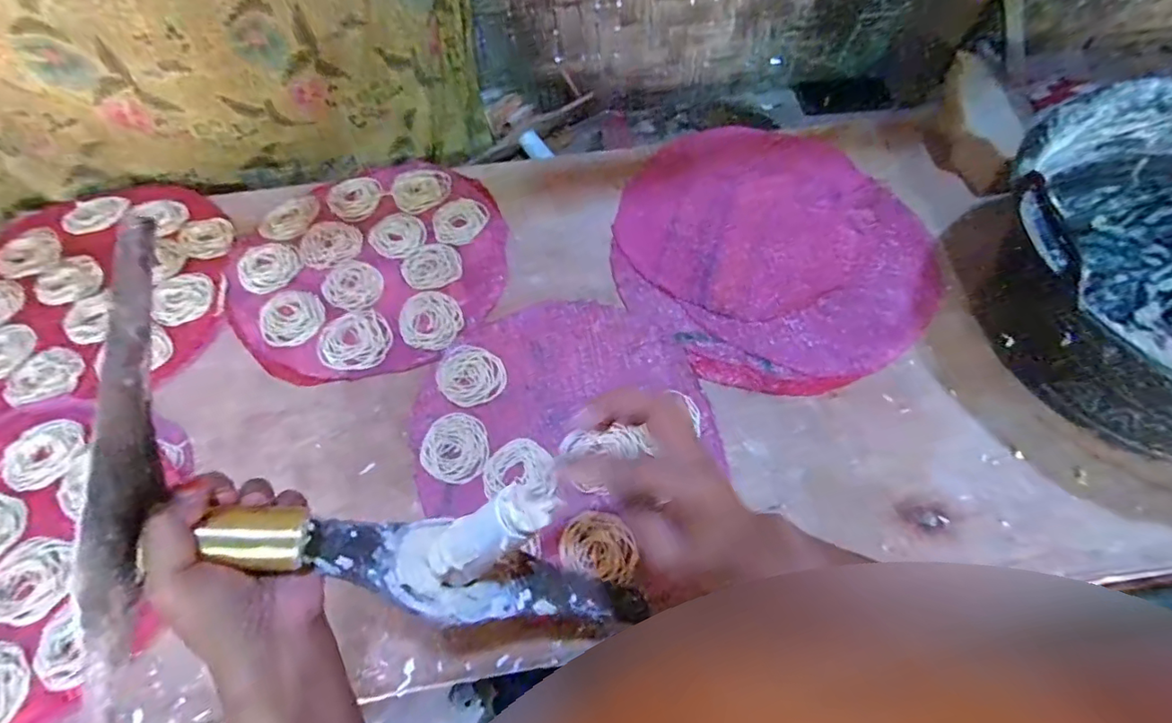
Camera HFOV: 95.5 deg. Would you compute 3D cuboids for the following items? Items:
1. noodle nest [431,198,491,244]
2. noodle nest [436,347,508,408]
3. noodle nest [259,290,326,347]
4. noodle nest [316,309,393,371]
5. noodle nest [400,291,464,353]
[{"bbox_3d":[-0.170,-0.189,0.711,0.066,0.010,0.075,22,65,13],"label":"noodle nest"},{"bbox_3d":[-0.131,0.015,0.607,0.077,0.004,0.069,40,70,20],"label":"noodle nest"},{"bbox_3d":[-0.357,-0.054,0.646,0.074,0.006,0.077,-1,62,2],"label":"noodle nest"},{"bbox_3d":[-0.274,-0.024,0.628,0.083,0.005,0.077,-1,62,2],"label":"noodle nest"},{"bbox_3d":[-0.186,-0.050,0.638,0.072,0.007,0.079,-1,62,2],"label":"noodle nest"}]

